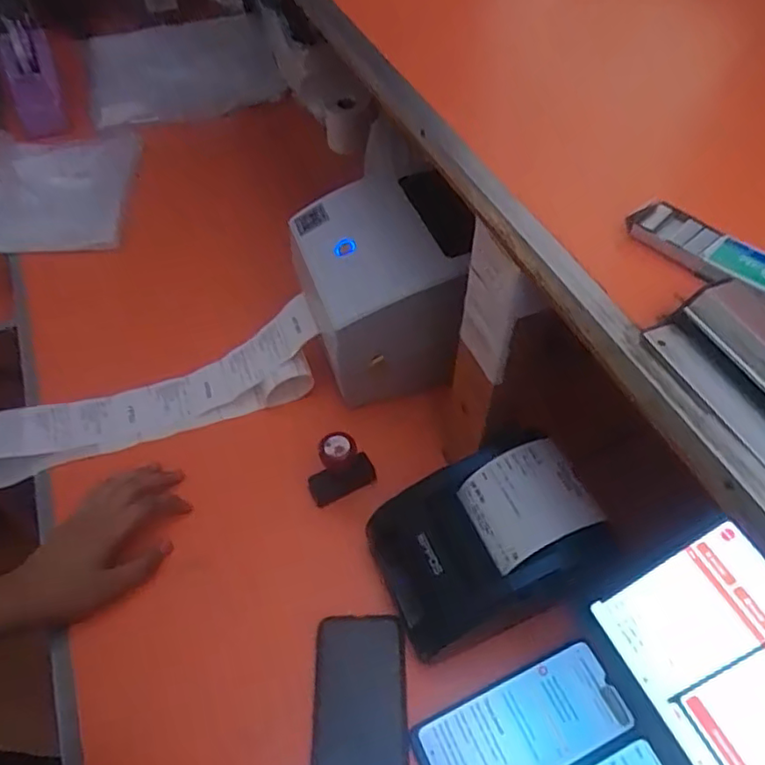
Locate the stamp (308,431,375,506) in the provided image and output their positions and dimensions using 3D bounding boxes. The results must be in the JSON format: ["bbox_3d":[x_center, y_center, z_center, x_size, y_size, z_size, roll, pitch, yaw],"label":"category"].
[{"bbox_3d":[-0.040,0.076,0.572,0.064,0.075,0.032,-20,56,-15],"label":"stamp"}]

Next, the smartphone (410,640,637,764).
[{"bbox_3d":[0.110,0.267,0.464,0.163,0.005,0.071,-20,56,-15],"label":"smartphone"}]

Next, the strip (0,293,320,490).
[{"bbox_3d":[-0.248,0.011,0.626,0.368,0.080,0.081,-15,55,-12],"label":"strip"}]

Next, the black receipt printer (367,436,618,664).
[{"bbox_3d":[0.083,0.135,0.500,0.165,0.116,0.121,-15,55,-11],"label":"black receipt printer"}]

